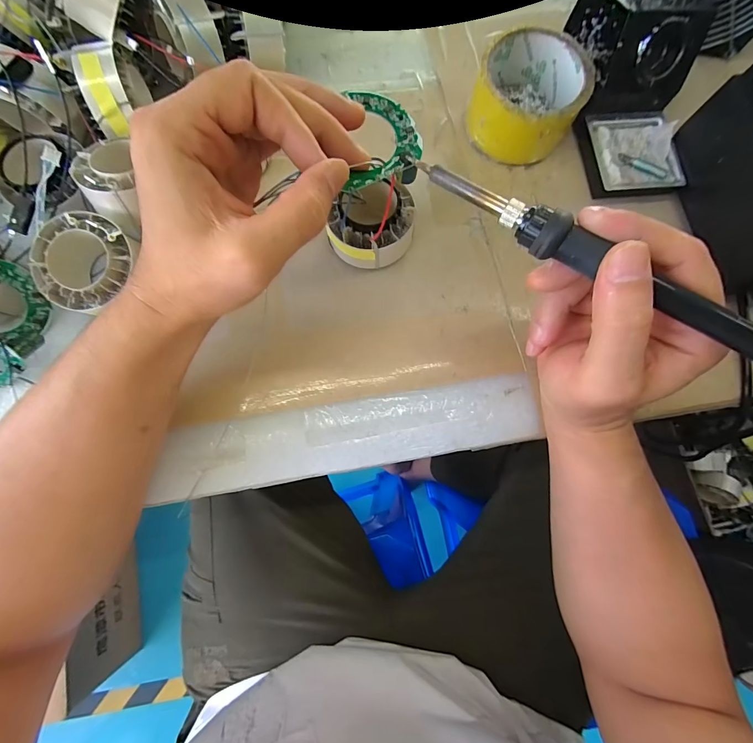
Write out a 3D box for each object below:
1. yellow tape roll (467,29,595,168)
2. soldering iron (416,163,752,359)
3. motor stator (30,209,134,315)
[{"bbox_3d":[0.122,-0.227,0.296,0.082,0.048,0.096,14,78,2],"label":"yellow tape roll"},{"bbox_3d":[0.107,-0.047,0.164,0.199,0.013,0.018,33,80,9],"label":"soldering iron"},{"bbox_3d":[-0.199,-0.075,0.245,0.058,0.020,0.061,0,78,-1],"label":"motor stator"}]

